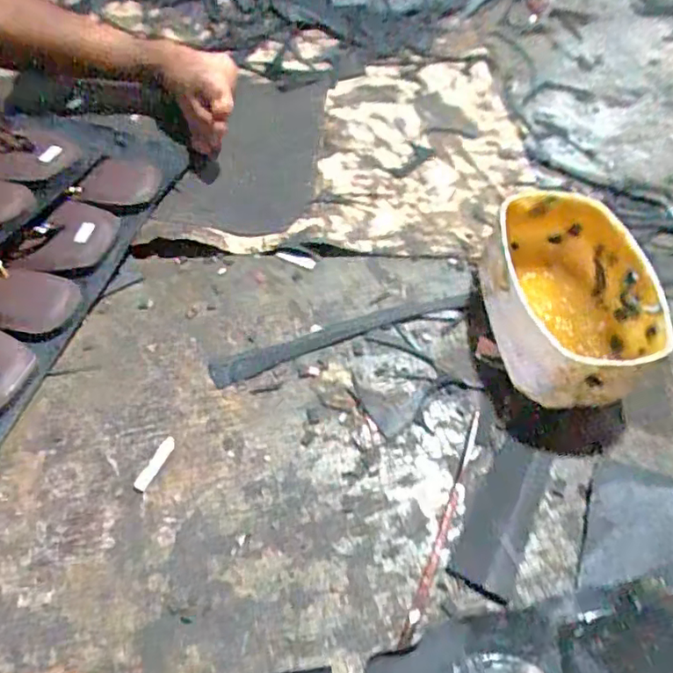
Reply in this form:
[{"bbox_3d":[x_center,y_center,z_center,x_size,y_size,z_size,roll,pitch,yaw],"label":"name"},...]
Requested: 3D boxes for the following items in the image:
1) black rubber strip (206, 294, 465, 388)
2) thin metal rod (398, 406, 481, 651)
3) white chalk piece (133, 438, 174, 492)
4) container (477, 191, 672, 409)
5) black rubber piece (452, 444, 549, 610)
[{"bbox_3d":[0.005,-0.003,0.576,0.264,0.010,0.029,-17,57,-11],"label":"black rubber strip"},{"bbox_3d":[0.089,0.151,0.472,0.006,0.006,0.207,19,57,13],"label":"thin metal rod"},{"bbox_3d":[-0.158,0.110,0.501,0.011,0.005,0.051,21,58,14],"label":"white chalk piece"},{"bbox_3d":[0.211,-0.030,0.536,0.129,0.101,0.189,-5,55,-3],"label":"container"},{"bbox_3d":[0.135,0.144,0.471,0.051,0.006,0.122,22,58,15],"label":"black rubber piece"}]

